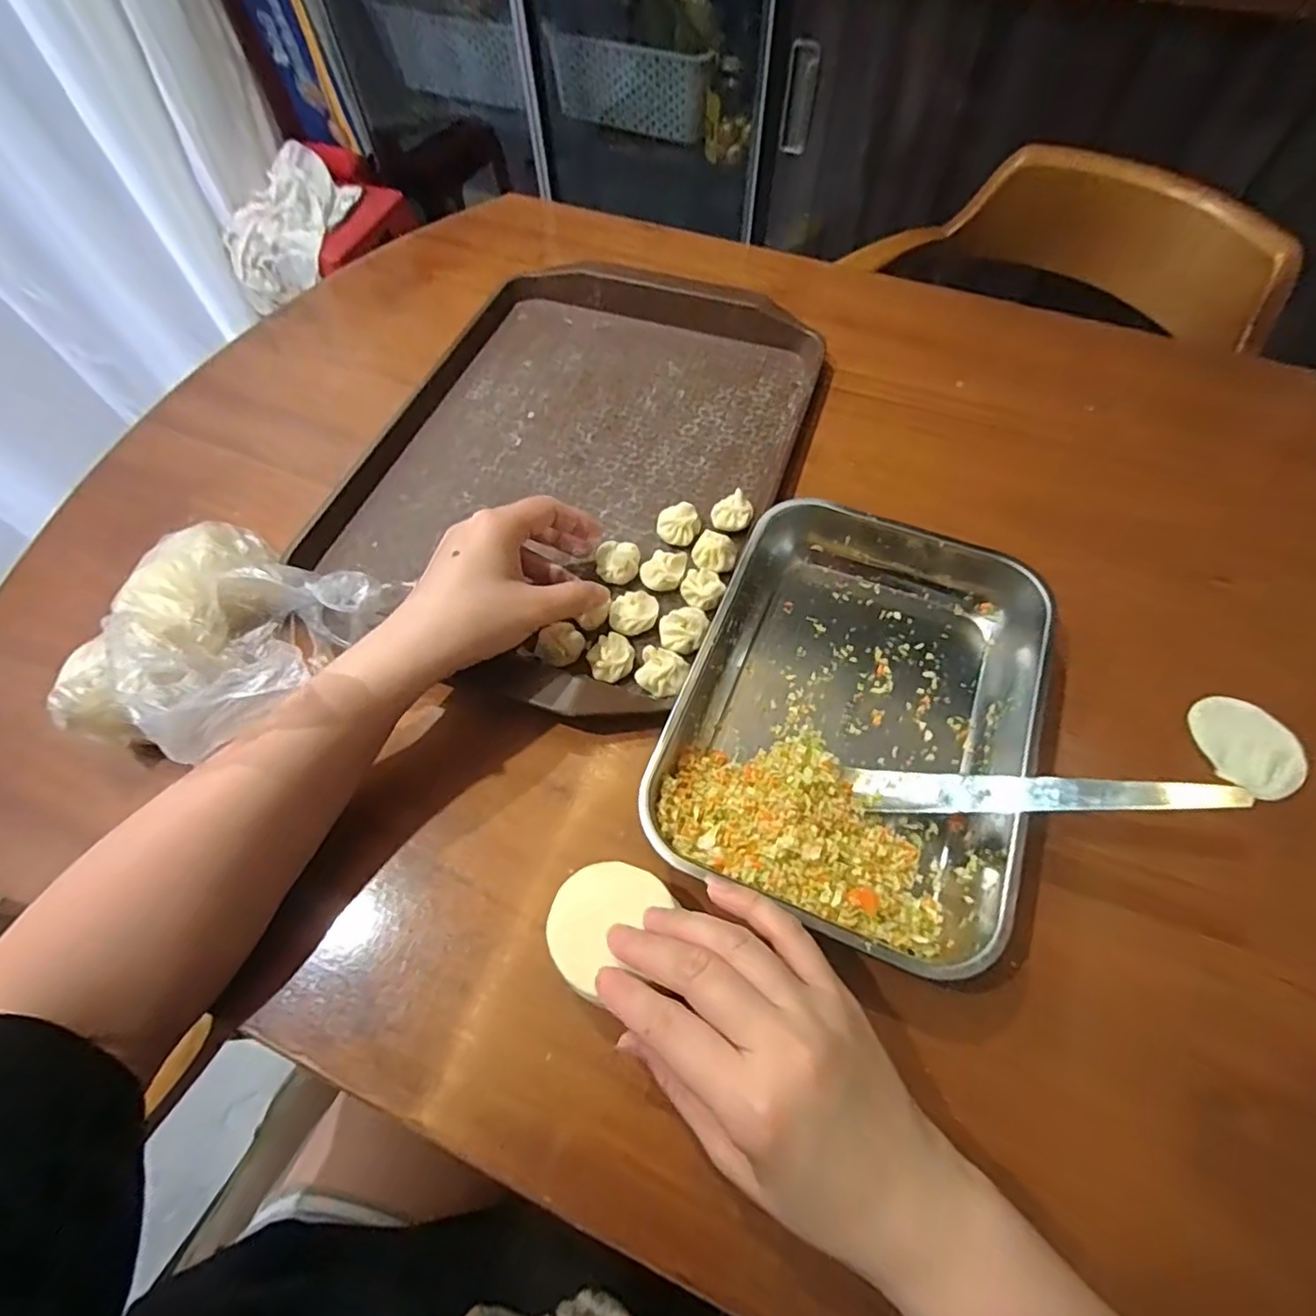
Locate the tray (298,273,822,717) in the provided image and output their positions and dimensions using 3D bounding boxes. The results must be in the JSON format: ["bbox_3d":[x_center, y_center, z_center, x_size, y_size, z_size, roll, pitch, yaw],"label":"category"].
[{"bbox_3d":[-0.058,-0.159,0.475,0.294,0.025,0.402,18,62,10],"label":"tray"}]

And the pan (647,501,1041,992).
[{"bbox_3d":[0.116,0.024,0.367,0.183,0.041,0.259,20,63,11],"label":"pan"}]

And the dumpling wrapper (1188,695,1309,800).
[{"bbox_3d":[0.345,0.053,0.368,0.057,0.011,0.057,0,61,0],"label":"dumpling wrapper"}]

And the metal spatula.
[{"bbox_3d":[0.184,0.069,0.317,0.166,0.008,0.021,-6,56,31],"label":"metal spatula"}]

